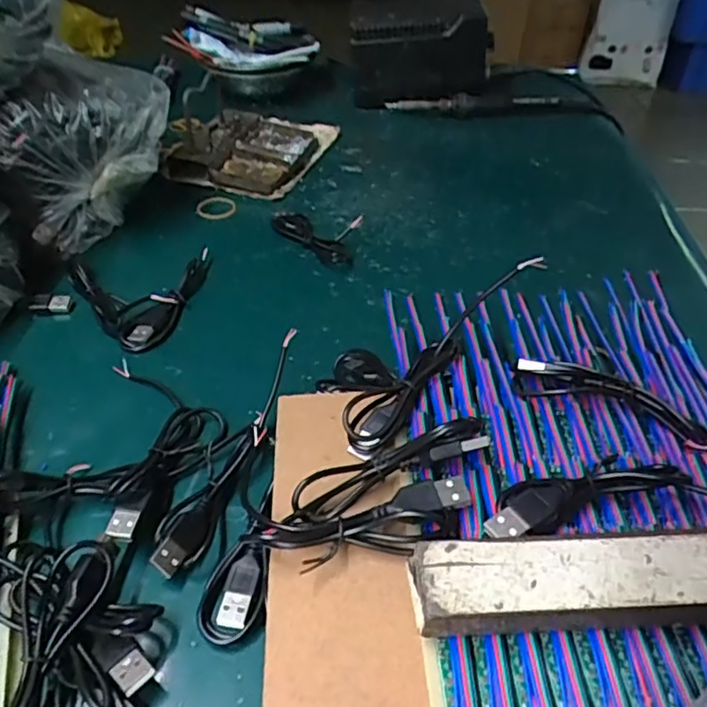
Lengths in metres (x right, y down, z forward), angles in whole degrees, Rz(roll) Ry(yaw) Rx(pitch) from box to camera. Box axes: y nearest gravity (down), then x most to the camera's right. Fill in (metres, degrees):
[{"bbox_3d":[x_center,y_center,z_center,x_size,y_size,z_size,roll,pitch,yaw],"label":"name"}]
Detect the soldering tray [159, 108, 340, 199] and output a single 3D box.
[{"bbox_3d":[-0.099,-0.199,0.577,0.126,0.032,0.147,12,42,13],"label":"soldering tray"}]

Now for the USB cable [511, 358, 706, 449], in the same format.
[{"bbox_3d":[0.117,0.020,0.283,0.088,0.017,0.020,17,44,17],"label":"USB cable"}]

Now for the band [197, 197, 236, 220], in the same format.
[{"bbox_3d":[-0.114,-0.122,0.512,0.032,0.004,0.036,-9,42,-11],"label":"band"}]

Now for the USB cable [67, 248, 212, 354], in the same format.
[{"bbox_3d":[-0.142,-0.038,0.411,0.093,0.018,0.094,-9,42,-11],"label":"USB cable"}]

